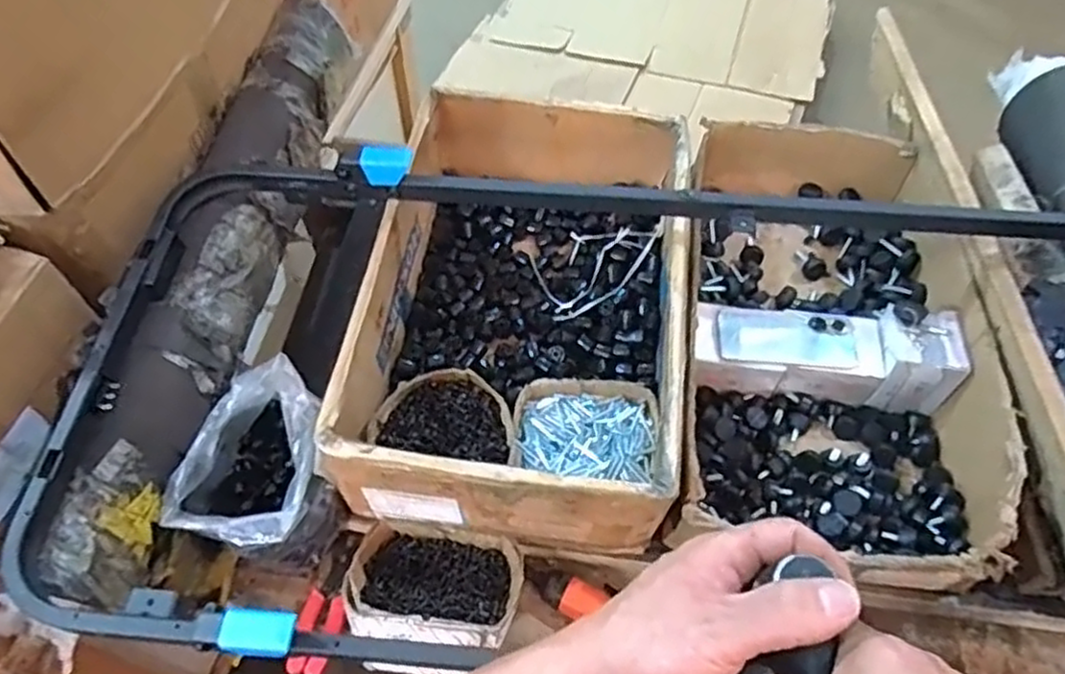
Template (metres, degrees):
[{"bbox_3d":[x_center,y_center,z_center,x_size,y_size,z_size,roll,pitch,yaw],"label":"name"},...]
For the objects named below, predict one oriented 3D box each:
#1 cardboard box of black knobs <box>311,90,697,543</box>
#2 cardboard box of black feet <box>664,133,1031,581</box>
[{"bbox_3d":[0.000,-0.044,0.879,0.342,0.165,0.526,6,58,4],"label":"cardboard box of black knobs"},{"bbox_3d":[0.340,-0.014,0.892,0.363,0.144,0.613,7,58,5],"label":"cardboard box of black feet"}]

